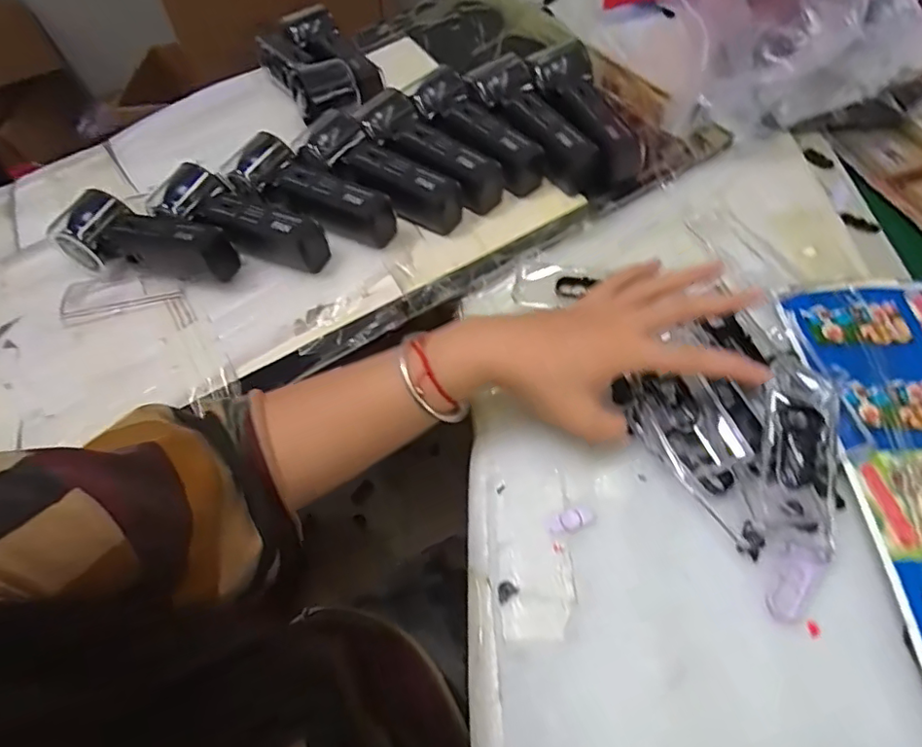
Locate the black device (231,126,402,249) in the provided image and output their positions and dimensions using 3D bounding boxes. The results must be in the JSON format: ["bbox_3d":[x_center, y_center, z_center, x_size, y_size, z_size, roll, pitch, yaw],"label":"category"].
[{"bbox_3d":[-0.130,-0.154,0.479,0.154,0.049,0.057,28,69,22],"label":"black device"}]

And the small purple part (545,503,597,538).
[{"bbox_3d":[0.069,0.092,0.348,0.031,0.004,0.013,-22,58,-7],"label":"small purple part"}]

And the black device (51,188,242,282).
[{"bbox_3d":[-0.261,-0.106,0.461,0.151,0.048,0.053,18,62,16],"label":"black device"}]

